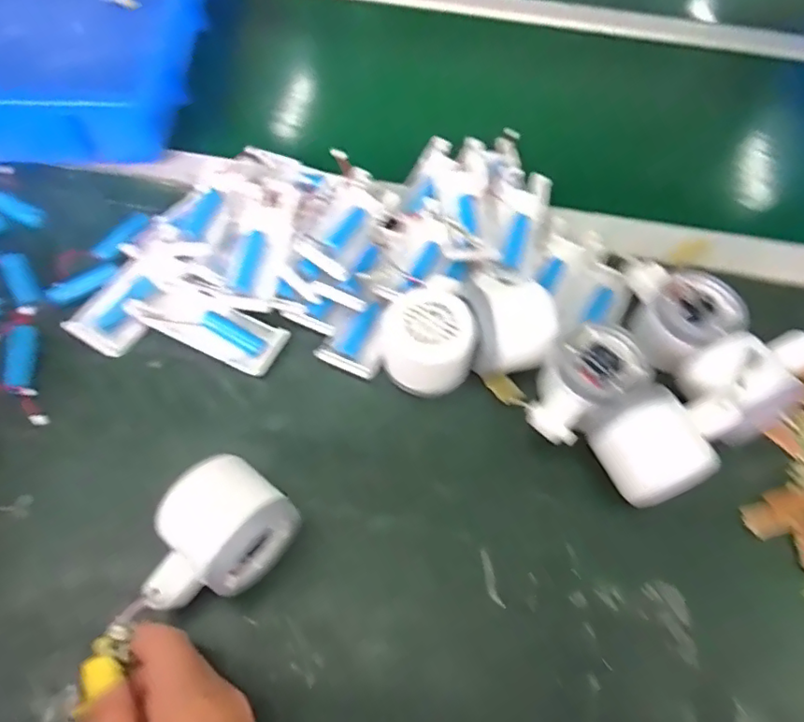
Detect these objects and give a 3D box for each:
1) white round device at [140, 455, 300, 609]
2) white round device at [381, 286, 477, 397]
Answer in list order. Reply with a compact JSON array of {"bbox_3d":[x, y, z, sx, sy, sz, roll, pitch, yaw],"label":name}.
[{"bbox_3d":[-0.104,0.097,0.308,0.056,0.055,0.080,36,68,16],"label":"white round device"},{"bbox_3d":[0.018,-0.012,0.385,0.058,0.044,0.060,2,60,-3],"label":"white round device"}]

